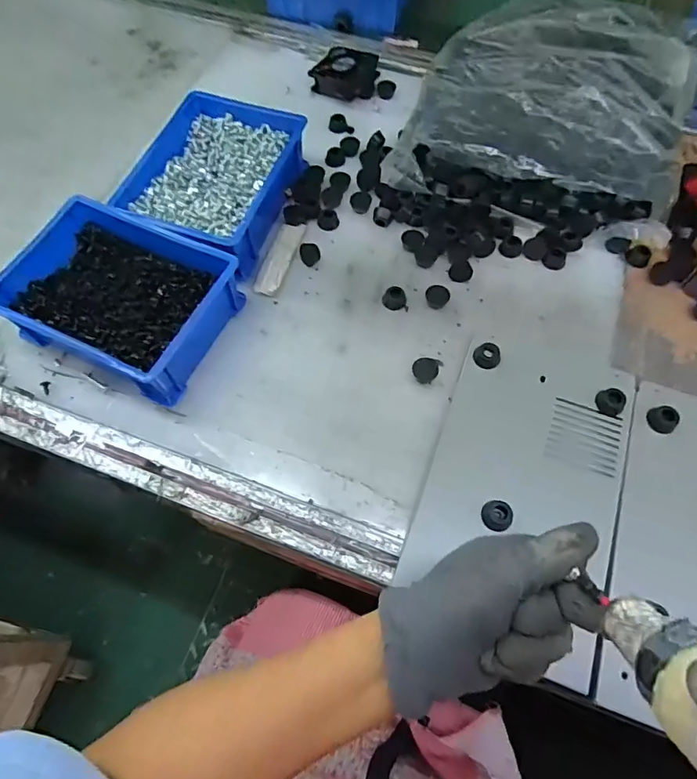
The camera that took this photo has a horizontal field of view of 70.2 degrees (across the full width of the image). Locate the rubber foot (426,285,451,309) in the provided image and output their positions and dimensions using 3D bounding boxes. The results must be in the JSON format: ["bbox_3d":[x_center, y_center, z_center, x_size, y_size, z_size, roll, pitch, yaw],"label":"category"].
[{"bbox_3d":[0.094,-0.098,0.520,0.025,0.012,0.022,-40,70,-15],"label":"rubber foot"}]

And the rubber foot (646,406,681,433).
[{"bbox_3d":[0.282,0.026,0.444,0.021,0.016,0.024,-28,67,-10],"label":"rubber foot"}]

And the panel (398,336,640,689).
[{"bbox_3d":[0.150,0.076,0.423,0.155,0.021,0.265,18,67,10],"label":"panel"}]

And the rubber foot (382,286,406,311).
[{"bbox_3d":[0.048,-0.095,0.520,0.025,0.017,0.019,4,66,4],"label":"rubber foot"}]

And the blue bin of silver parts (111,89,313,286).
[{"bbox_3d":[-0.144,-0.232,0.555,0.156,0.063,0.202,20,68,11],"label":"blue bin of silver parts"}]

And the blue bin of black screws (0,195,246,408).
[{"bbox_3d":[-0.222,-0.091,0.495,0.194,0.069,0.151,23,68,12],"label":"blue bin of black screws"}]

